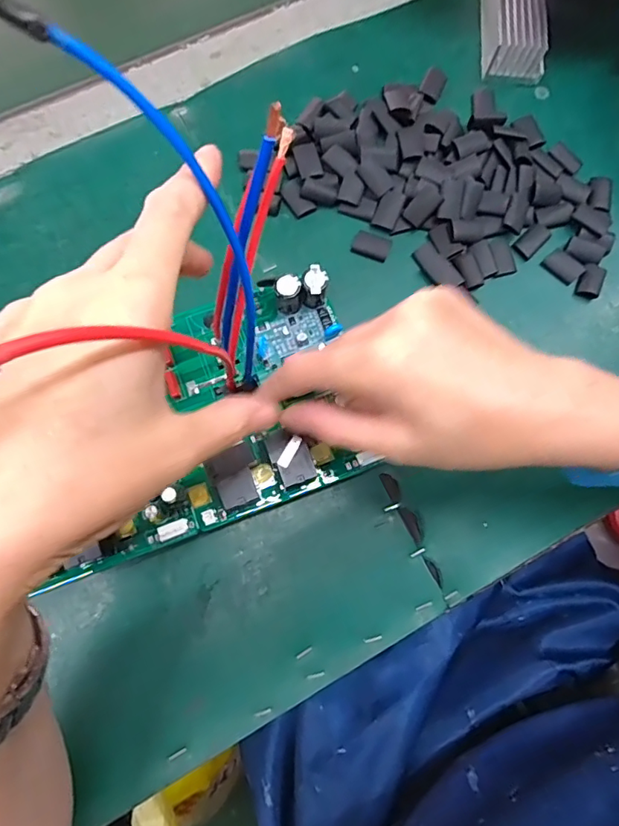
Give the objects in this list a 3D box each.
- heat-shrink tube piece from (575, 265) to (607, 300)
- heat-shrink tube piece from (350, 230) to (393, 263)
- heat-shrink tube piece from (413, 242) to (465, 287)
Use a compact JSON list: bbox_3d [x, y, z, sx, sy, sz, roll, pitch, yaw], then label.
[{"bbox_3d":[0.191,-0.089,0.343,0.014,0.005,0.025,24,78,4],"label":"heat-shrink tube piece"},{"bbox_3d":[0.043,-0.115,0.345,0.026,0.004,0.016,21,77,3],"label":"heat-shrink tube piece"},{"bbox_3d":[0.086,-0.099,0.340,0.016,0.005,0.038,-37,81,-9],"label":"heat-shrink tube piece"}]

